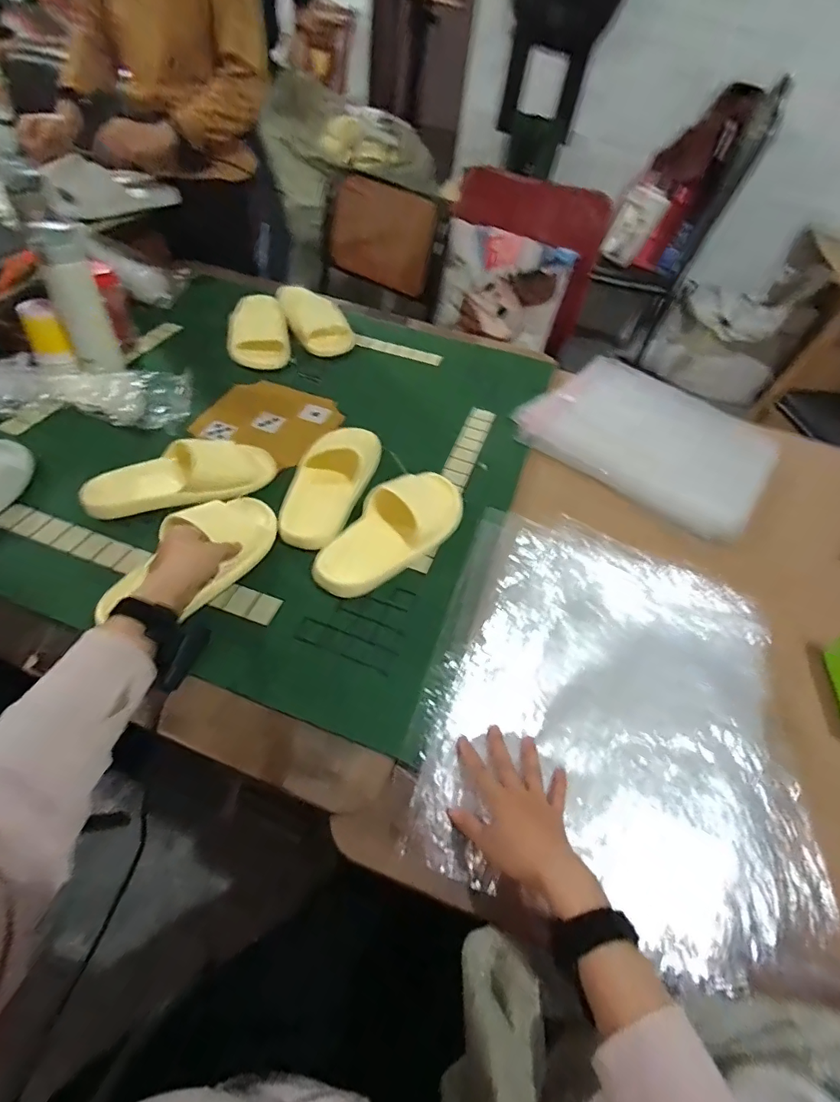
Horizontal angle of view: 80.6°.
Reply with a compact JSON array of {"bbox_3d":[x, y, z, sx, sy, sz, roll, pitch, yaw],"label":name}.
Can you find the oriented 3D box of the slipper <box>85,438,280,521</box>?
[{"bbox_3d":[-0.339,-0.114,0.698,0.246,0.061,0.089,-4,52,-13],"label":"slipper"}]

